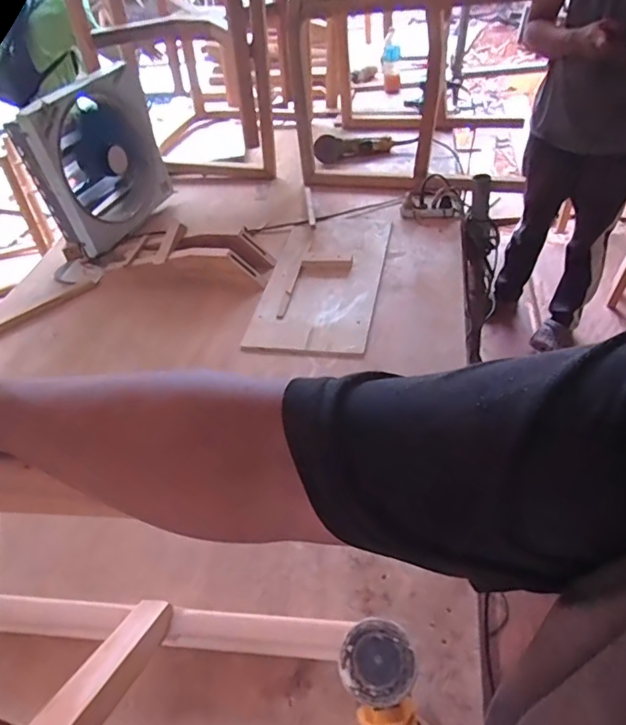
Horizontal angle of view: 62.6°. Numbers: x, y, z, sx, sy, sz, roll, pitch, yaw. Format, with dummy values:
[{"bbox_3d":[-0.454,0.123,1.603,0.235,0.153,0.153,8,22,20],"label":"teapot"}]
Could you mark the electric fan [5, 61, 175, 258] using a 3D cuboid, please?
[{"bbox_3d":[-0.612,-0.611,1.507,0.182,0.391,0.463,12,49,16],"label":"electric fan"}]

